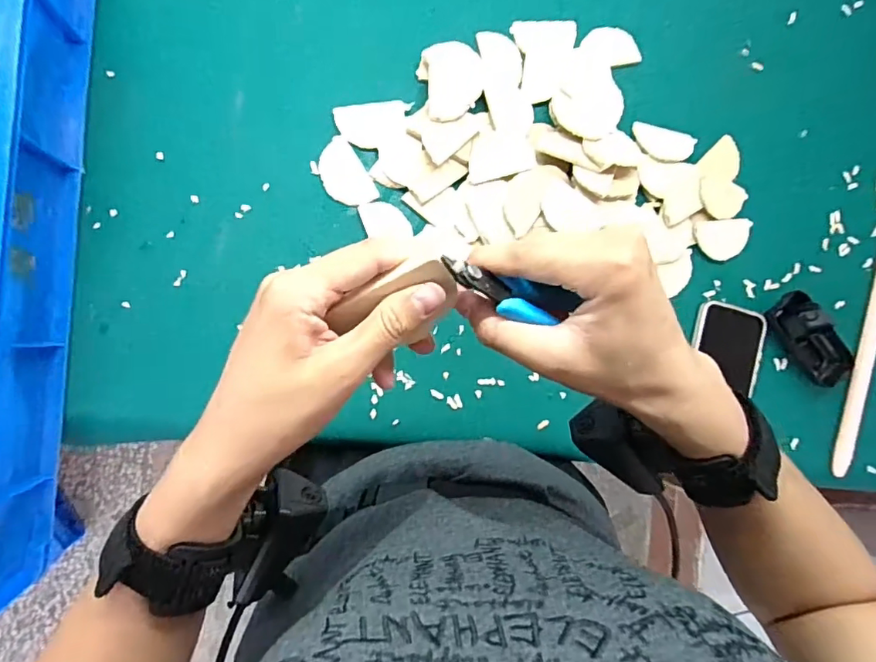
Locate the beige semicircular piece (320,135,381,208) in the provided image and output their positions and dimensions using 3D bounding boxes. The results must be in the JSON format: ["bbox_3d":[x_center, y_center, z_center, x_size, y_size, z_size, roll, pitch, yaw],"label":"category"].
[{"bbox_3d":[-0.094,-0.157,0.514,0.043,0.004,0.070,-31,93,-8],"label":"beige semicircular piece"}]

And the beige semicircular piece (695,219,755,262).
[{"bbox_3d":[0.317,-0.101,0.568,0.069,0.010,0.043,-8,90,-8],"label":"beige semicircular piece"}]

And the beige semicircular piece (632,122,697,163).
[{"bbox_3d":[0.244,-0.201,0.554,0.067,0.008,0.036,16,86,-7],"label":"beige semicircular piece"}]

